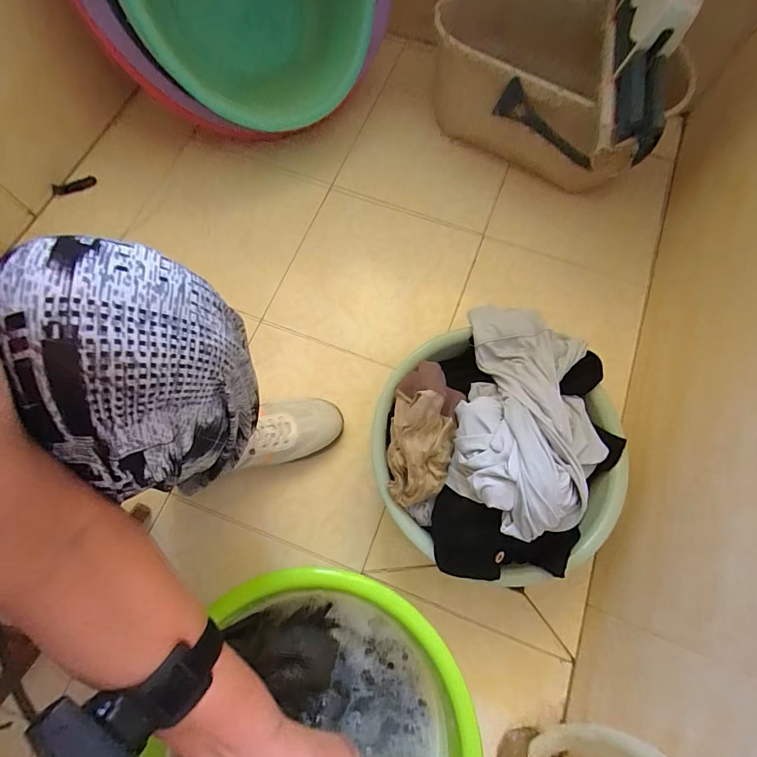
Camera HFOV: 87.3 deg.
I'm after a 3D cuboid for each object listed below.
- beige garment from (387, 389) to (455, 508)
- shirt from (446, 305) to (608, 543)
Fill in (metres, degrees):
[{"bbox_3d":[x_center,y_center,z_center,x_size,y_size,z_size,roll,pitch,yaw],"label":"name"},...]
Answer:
[{"bbox_3d":[0.049,0.077,0.454,0.075,0.061,0.131,7,73,3],"label":"beige garment"},{"bbox_3d":[0.190,0.035,0.455,0.187,0.103,0.284,12,73,4],"label":"shirt"}]

